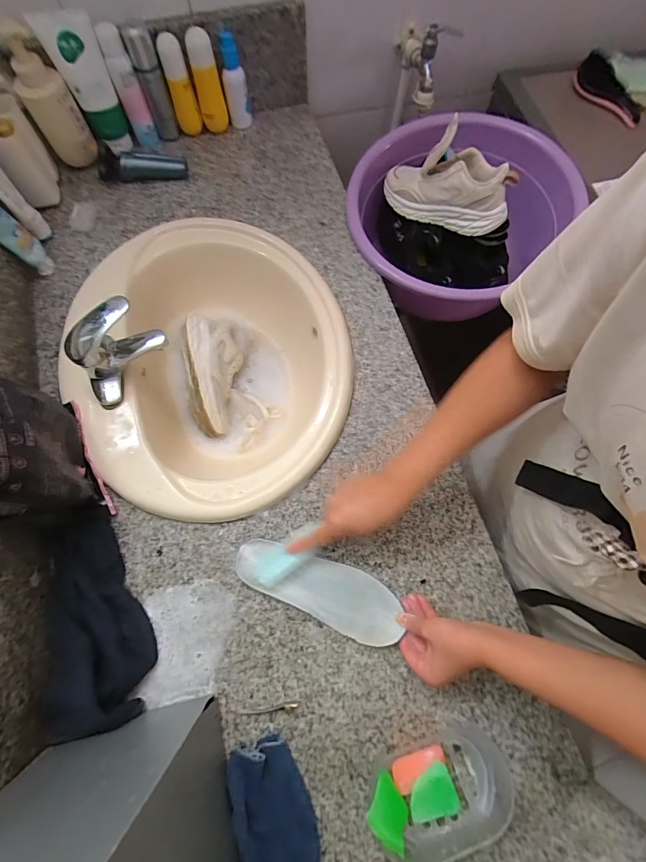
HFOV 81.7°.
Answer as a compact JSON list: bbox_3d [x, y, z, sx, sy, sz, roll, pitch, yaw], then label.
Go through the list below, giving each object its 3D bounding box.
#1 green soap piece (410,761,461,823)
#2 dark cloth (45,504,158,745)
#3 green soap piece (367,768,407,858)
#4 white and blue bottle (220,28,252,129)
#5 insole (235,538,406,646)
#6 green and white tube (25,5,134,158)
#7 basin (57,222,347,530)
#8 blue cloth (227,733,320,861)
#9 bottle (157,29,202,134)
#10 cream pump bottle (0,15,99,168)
[{"bbox_3d":[0.121,0.402,0.413,0.053,0.012,0.051,1,70,-3],"label":"green soap piece"},{"bbox_3d":[-0.283,0.226,0.471,0.112,0.049,0.255,-11,73,-4],"label":"dark cloth"},{"bbox_3d":[0.073,0.407,0.401,0.047,0.011,0.049,38,45,1],"label":"green soap piece"},{"bbox_3d":[-0.169,-0.669,0.720,0.044,0.131,0.043,-6,72,-3],"label":"white and blue bottle"},{"bbox_3d":[-0.007,0.208,0.498,0.225,0.014,0.077,22,73,3],"label":"insole"},{"bbox_3d":[-0.400,-0.594,0.650,0.081,0.184,0.051,-29,75,-10],"label":"green and white tube"},{"bbox_3d":[-0.181,-0.122,0.642,0.426,0.162,0.517,-24,74,-8],"label":"basin"},{"bbox_3d":[-0.056,0.434,0.422,0.080,0.025,0.141,-21,74,-7],"label":"blue cloth"},{"bbox_3d":[-0.262,-0.630,0.691,0.042,0.142,0.035,-21,74,-7],"label":"bottle"},{"bbox_3d":[-0.477,-0.578,0.649,0.077,0.204,0.060,-23,65,-7],"label":"cream pump bottle"}]

